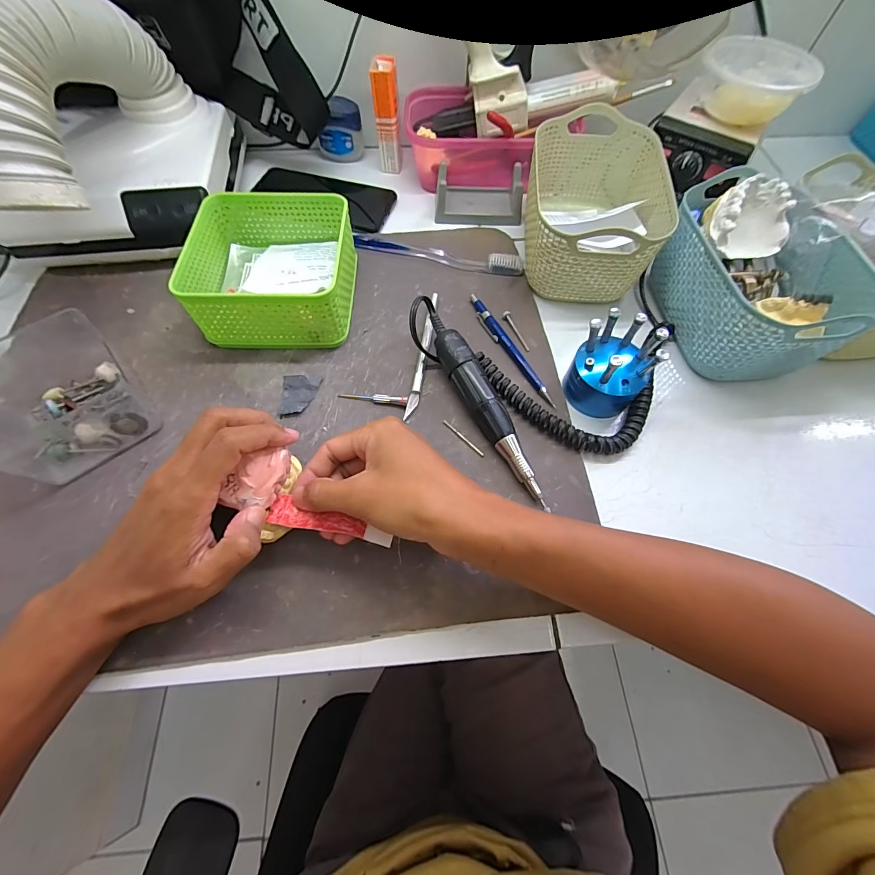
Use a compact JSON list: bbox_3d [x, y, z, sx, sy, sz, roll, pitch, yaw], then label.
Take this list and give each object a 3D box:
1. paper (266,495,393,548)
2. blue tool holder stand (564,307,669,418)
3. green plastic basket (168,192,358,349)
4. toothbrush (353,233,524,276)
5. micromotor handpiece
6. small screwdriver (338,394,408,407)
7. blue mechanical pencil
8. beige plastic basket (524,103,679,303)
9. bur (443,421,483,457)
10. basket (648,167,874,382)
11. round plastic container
[{"bbox_3d":[-0.069,0.055,0.254,0.080,0.008,0.019,14,65,0],"label":"paper"},{"bbox_3d":[0.144,-0.060,0.315,0.060,0.064,0.065,1,64,-1],"label":"blue tool holder stand"},{"bbox_3d":[-0.143,-0.155,0.357,0.130,0.062,0.139,1,64,-1],"label":"green plastic basket"},{"bbox_3d":[0.000,-0.191,0.408,0.176,0.010,0.021,10,65,3],"label":"toothbrush"},{"bbox_3d":[0.035,-0.035,0.315,0.033,0.039,0.187,-31,69,-15],"label":"micromotor handpiece"},{"bbox_3d":[-0.054,-0.034,0.329,0.058,0.009,0.008,10,65,3],"label":"small screwdriver"},{"bbox_3d":[0.064,-0.081,0.356,0.012,0.008,0.134,-24,68,-12],"label":"blue mechanical pencil"},{"bbox_3d":[0.150,-0.222,0.383,0.117,0.086,0.180,4,64,0],"label":"beige plastic basket"},{"bbox_3d":[0.021,0.000,0.317,0.004,0.004,0.044,-40,72,-18],"label":"bur"},{"bbox_3d":[0.271,-0.136,0.345,0.117,0.085,0.171,-6,65,-4],"label":"basket"},{"bbox_3d":[0.314,-0.356,0.393,0.097,0.048,0.097,0,63,-1],"label":"round plastic container"}]

